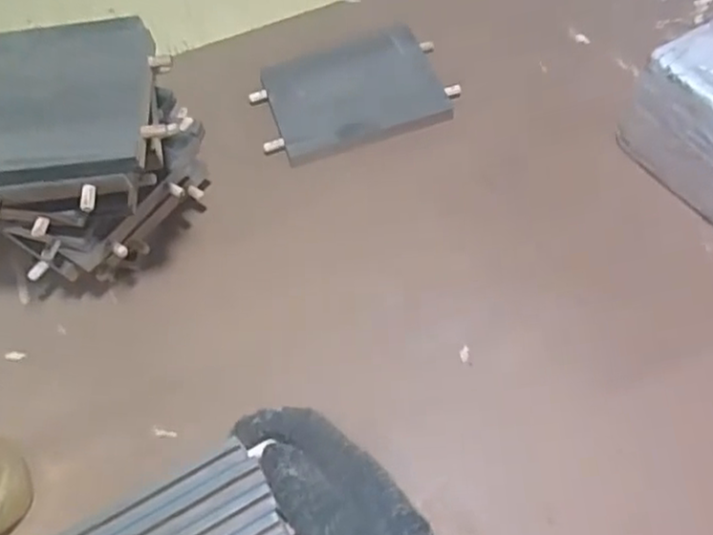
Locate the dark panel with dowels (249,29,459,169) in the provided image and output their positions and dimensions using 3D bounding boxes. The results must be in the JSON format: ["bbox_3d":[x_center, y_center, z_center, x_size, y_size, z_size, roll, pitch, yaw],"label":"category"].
[{"bbox_3d":[-0.005,-0.160,0.611,0.169,0.015,0.120,-20,61,-7],"label":"dark panel with dowels"}]

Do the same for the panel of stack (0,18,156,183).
[{"bbox_3d":[-0.218,-0.120,0.453,0.149,0.014,0.146,-7,61,2],"label":"panel of stack"}]

